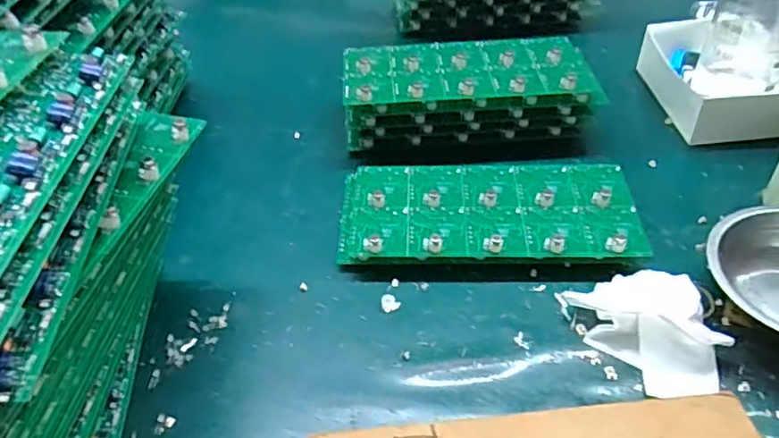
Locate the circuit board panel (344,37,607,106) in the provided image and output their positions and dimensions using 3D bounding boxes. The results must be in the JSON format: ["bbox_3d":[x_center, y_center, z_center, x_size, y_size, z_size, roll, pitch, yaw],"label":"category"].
[{"bbox_3d":[0.074,-0.147,0.586,0.231,0.017,0.108,-5,43,-1],"label":"circuit board panel"}]

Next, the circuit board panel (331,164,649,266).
[{"bbox_3d":[0.079,-0.006,0.493,0.231,0.027,0.106,-1,43,2],"label":"circuit board panel"}]

